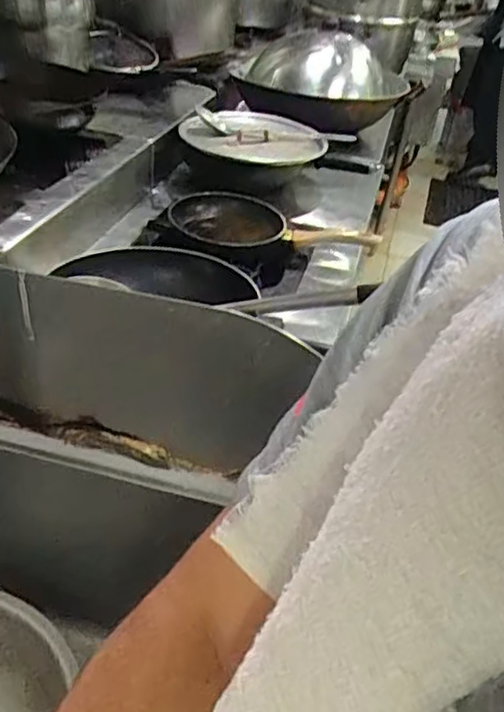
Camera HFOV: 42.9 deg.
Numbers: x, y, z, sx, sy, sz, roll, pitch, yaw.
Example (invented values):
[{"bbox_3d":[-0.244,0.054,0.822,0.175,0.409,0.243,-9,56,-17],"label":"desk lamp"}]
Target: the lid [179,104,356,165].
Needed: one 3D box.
[{"bbox_3d":[0.024,-0.468,1.392,0.321,0.066,0.328,19,38,18],"label":"lid"}]

